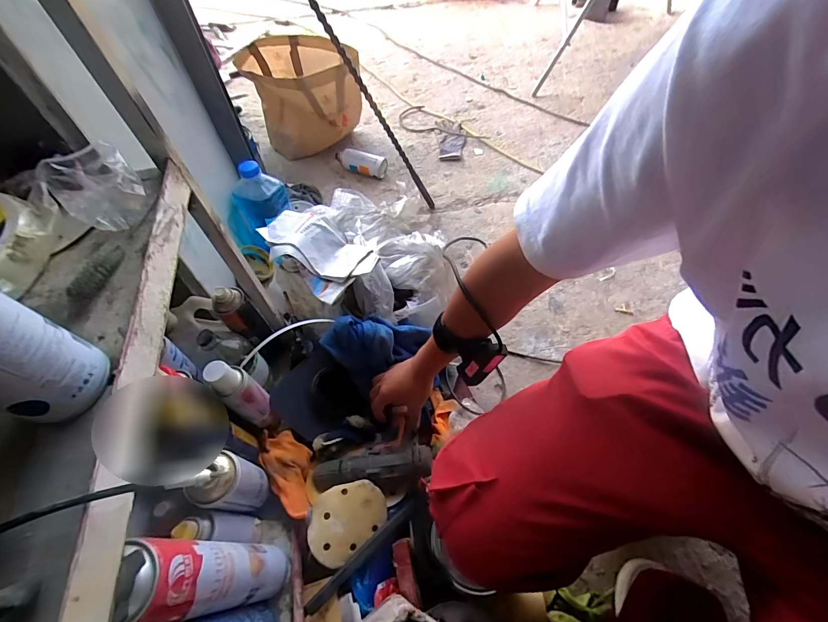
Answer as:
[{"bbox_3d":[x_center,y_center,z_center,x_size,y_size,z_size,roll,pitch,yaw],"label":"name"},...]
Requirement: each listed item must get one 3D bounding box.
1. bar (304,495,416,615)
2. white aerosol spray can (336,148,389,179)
[{"bbox_3d":[-0.071,0.345,0.549,0.193,0.020,0.018,-39,62,-21],"label":"bar"},{"bbox_3d":[-0.163,-0.449,1.155,0.162,0.047,0.051,14,57,-3],"label":"white aerosol spray can"}]

